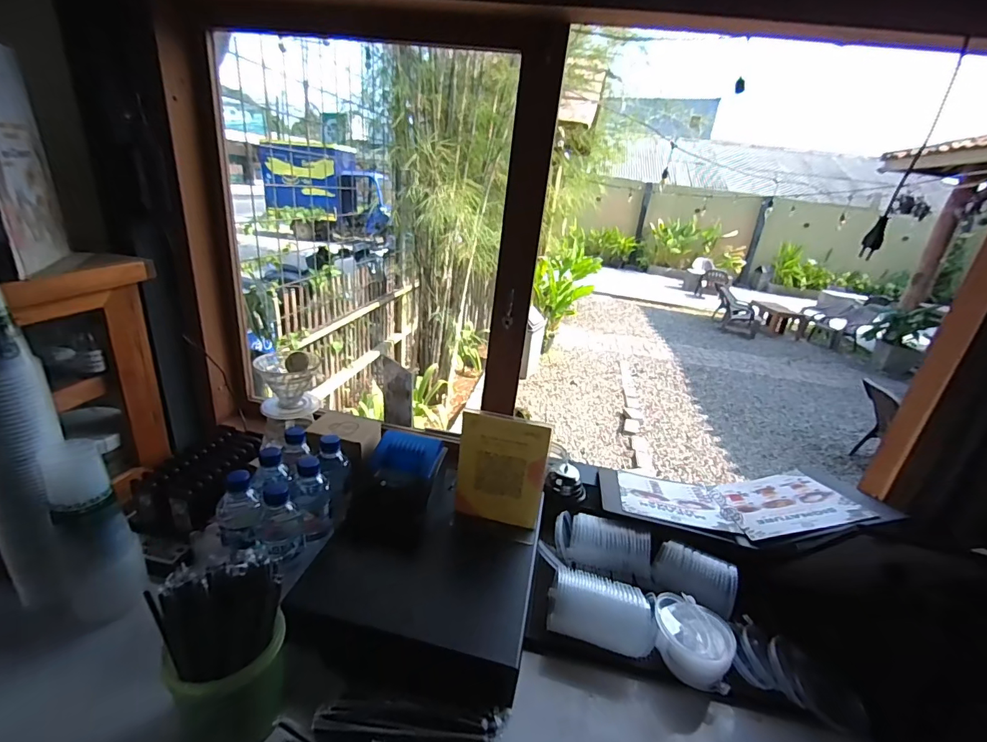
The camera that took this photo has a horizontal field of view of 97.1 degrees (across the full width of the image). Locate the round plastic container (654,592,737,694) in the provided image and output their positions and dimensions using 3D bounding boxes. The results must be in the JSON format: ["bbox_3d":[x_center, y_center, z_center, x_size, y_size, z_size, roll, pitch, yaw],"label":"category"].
[{"bbox_3d":[0.290,0.394,0.642,0.110,0.062,0.088,18,25,23],"label":"round plastic container"}]

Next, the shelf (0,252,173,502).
[{"bbox_3d":[-0.896,0.015,0.725,0.565,0.418,0.254,4,23,-6],"label":"shelf"}]

